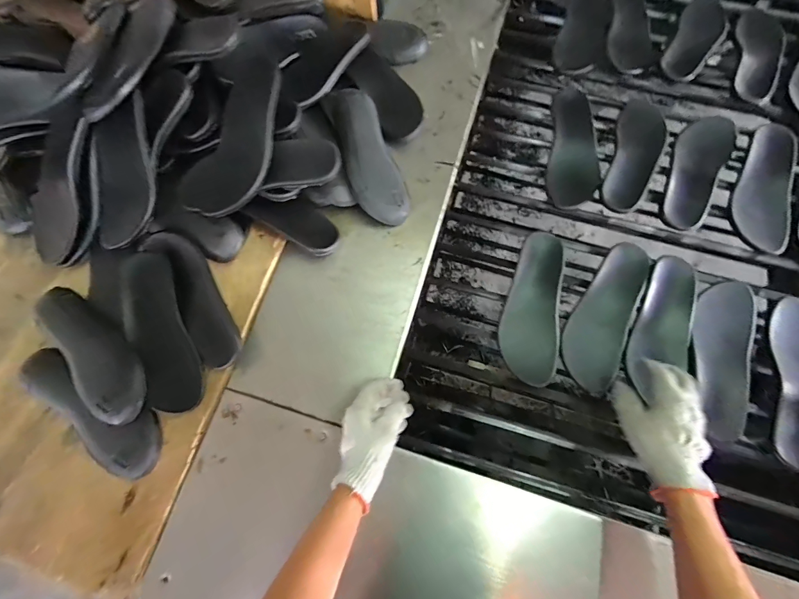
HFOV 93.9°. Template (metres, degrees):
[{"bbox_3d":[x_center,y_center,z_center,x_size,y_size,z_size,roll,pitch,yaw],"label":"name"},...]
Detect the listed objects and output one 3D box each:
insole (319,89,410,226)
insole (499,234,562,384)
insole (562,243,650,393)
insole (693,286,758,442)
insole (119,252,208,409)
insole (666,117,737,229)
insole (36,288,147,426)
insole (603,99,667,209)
[{"bbox_3d":[-0.056,-0.247,0.639,0.089,0.053,0.262,-20,75,-5],"label":"insole"},{"bbox_3d":[0.211,0.005,0.586,0.092,0.048,0.237,6,74,2],"label":"insole"},{"bbox_3d":[0.322,0.021,0.585,0.086,0.016,0.237,22,75,7],"label":"insole"},{"bbox_3d":[0.489,0.089,0.558,0.091,0.039,0.224,9,74,3],"label":"insole"},{"bbox_3d":[-0.356,0.044,0.555,0.076,0.018,0.243,-19,82,-17],"label":"insole"},{"bbox_3d":[0.515,-0.228,0.647,0.088,0.015,0.226,31,77,9],"label":"insole"},{"bbox_3d":[-0.446,0.069,0.543,0.090,0.021,0.240,-40,78,-10],"label":"insole"},{"bbox_3d":[0.427,-0.259,0.674,0.083,0.023,0.243,17,75,5],"label":"insole"}]

